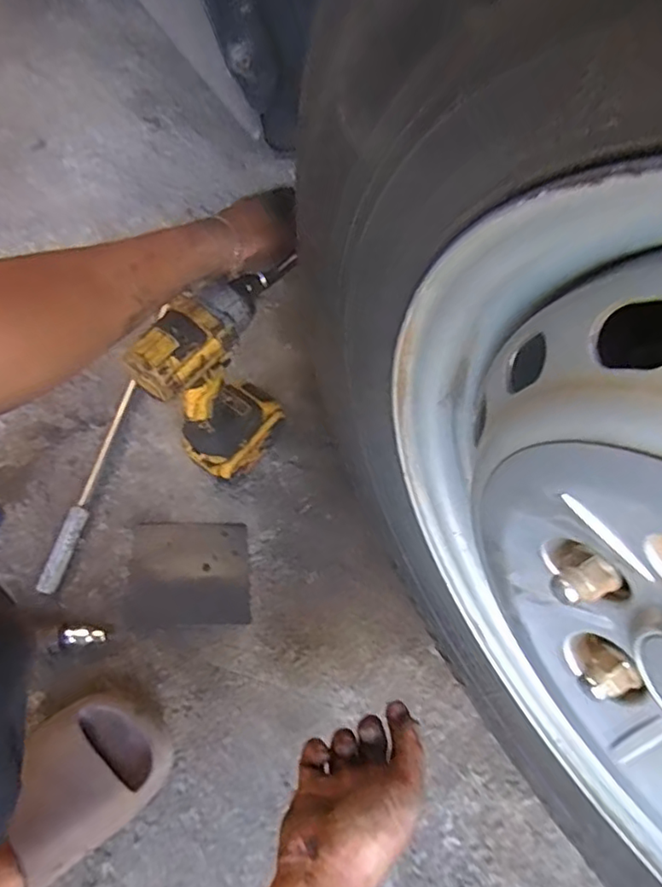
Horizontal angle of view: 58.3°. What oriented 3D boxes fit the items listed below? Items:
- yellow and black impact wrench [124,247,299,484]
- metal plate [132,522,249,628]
[{"bbox_3d":[-0.096,-0.074,0.608,0.074,0.213,0.180,38,72,14],"label":"yellow and black impact wrench"},{"bbox_3d":[-0.159,0.146,0.670,0.132,0.007,0.115,-3,68,0],"label":"metal plate"}]

